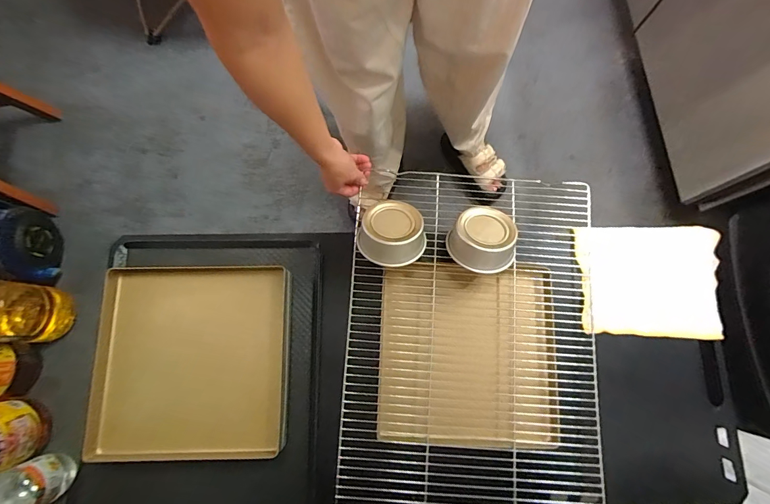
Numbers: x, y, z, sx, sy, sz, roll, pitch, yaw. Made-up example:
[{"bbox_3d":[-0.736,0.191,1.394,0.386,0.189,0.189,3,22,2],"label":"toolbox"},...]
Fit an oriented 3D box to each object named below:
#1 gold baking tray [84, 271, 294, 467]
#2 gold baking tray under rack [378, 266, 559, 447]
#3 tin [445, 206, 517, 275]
[{"bbox_3d":[-0.299,0.160,0.590,0.286,0.047,0.280,-1,71,-5],"label":"gold baking tray"},{"bbox_3d":[0.131,0.158,0.623,0.275,0.034,0.277,2,74,3],"label":"gold baking tray under rack"},{"bbox_3d":[0.155,-0.020,0.596,0.101,0.045,0.092,41,80,8],"label":"tin"}]

